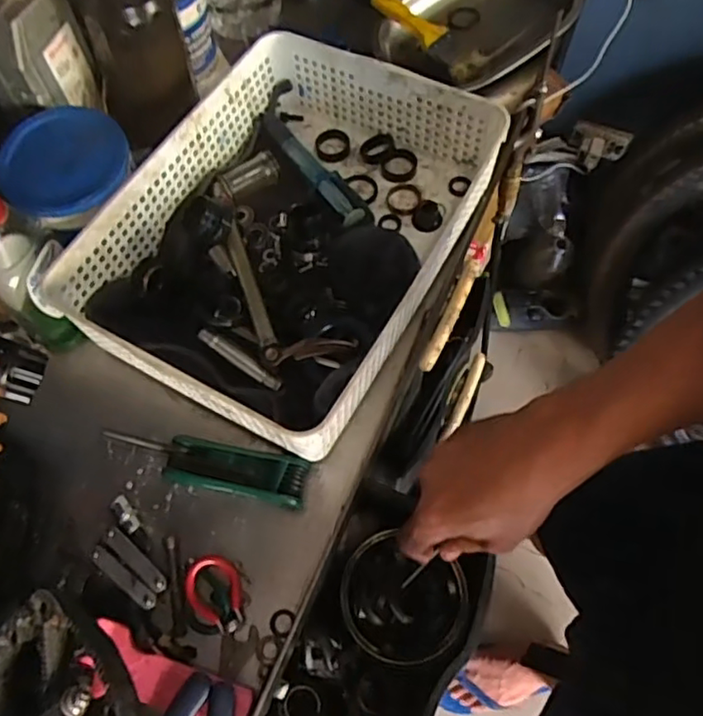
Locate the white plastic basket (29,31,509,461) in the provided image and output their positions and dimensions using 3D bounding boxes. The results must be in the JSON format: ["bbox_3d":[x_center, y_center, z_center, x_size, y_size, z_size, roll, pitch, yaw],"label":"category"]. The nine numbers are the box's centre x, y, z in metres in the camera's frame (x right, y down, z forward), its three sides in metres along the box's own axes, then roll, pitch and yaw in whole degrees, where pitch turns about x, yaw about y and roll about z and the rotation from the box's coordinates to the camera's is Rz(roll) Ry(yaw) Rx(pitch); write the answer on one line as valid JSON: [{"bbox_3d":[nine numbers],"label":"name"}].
[{"bbox_3d":[-0.053,-0.109,0.515,0.260,0.086,0.324,27,69,14],"label":"white plastic basket"}]

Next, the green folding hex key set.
[{"bbox_3d":[-0.107,0.081,0.464,0.149,0.028,0.034,12,66,7],"label":"green folding hex key set"}]

